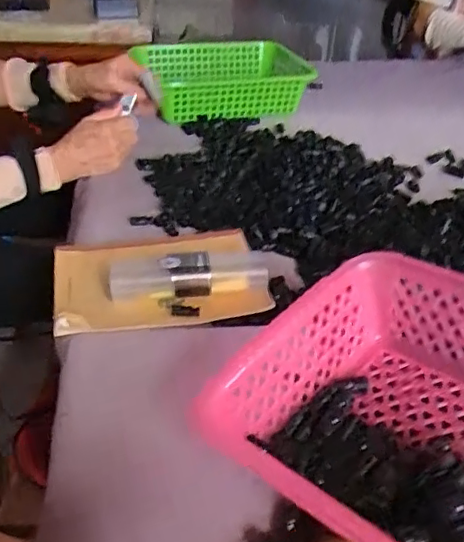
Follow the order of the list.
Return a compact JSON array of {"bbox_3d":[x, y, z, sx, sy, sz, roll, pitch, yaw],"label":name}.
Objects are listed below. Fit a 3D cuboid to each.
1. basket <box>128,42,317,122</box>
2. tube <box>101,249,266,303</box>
[{"bbox_3d":[-0.002,-0.339,1.014,0.305,0.072,0.202,-11,39,-19],"label":"basket"},{"bbox_3d":[-0.044,0.004,0.572,0.154,0.033,0.044,-1,37,-7],"label":"tube"}]

